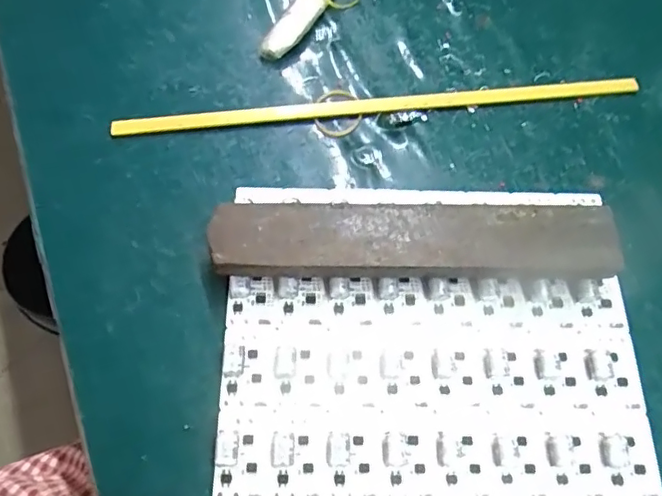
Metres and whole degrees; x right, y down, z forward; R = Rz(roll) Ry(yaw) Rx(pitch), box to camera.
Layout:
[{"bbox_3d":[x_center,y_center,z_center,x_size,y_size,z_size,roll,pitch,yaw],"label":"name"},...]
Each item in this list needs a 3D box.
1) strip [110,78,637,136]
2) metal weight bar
[{"bbox_3d":[0.031,-0.084,0.340,0.311,0.005,0.013,-6,68,-5],"label":"strip"},{"bbox_3d":[0.042,-0.001,0.291,0.198,0.028,0.036,1,67,-2],"label":"metal weight bar"}]

